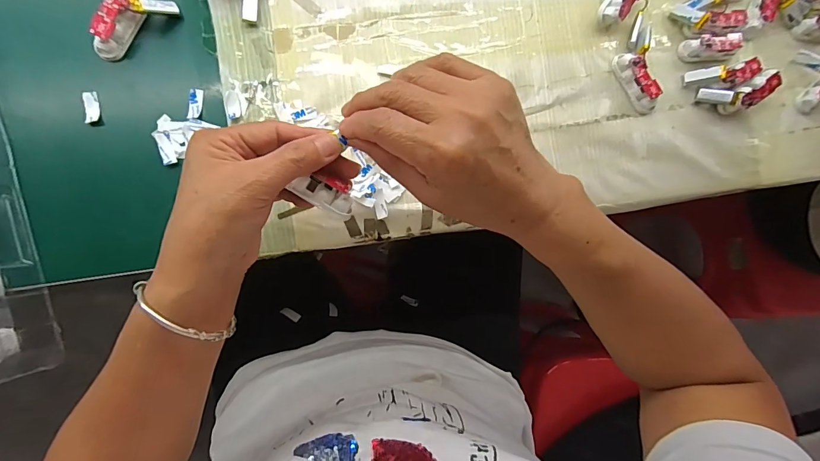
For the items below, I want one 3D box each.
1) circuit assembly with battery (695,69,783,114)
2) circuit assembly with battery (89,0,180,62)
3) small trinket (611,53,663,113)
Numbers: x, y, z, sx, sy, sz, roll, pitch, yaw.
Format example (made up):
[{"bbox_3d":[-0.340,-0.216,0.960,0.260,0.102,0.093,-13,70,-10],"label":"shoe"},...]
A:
[{"bbox_3d":[0.330,-0.136,0.391,0.068,0.028,0.030,-14,89,-9],"label":"circuit assembly with battery"},{"bbox_3d":[-0.232,-0.174,0.321,0.072,0.025,0.033,-42,93,-8],"label":"circuit assembly with battery"},{"bbox_3d":[0.224,-0.146,0.380,0.019,0.023,0.062,-30,91,-9],"label":"small trinket"}]

